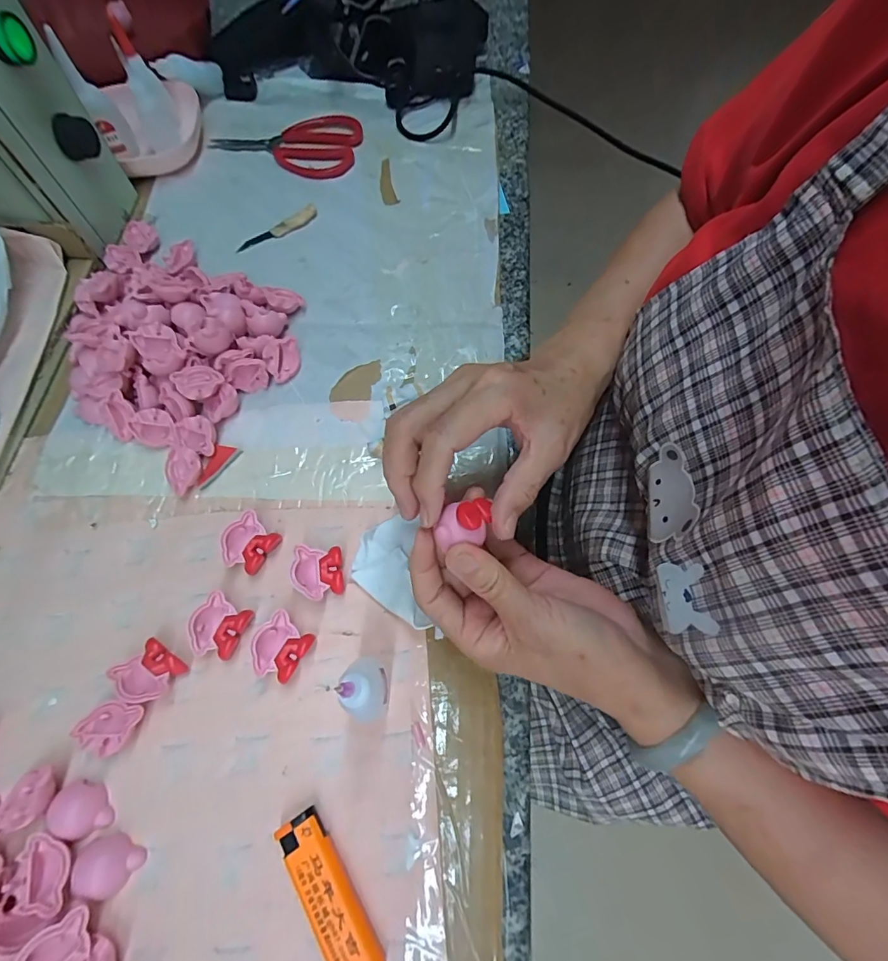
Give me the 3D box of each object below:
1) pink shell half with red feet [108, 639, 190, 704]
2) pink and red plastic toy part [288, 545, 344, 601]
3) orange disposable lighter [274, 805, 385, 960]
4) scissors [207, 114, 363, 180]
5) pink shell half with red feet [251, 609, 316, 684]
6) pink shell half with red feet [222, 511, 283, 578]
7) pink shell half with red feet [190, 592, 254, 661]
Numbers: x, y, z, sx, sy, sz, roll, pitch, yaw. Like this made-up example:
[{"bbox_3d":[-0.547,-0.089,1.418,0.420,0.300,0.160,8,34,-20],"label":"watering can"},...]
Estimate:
[{"bbox_3d":[-0.181,0.119,0.283,0.033,0.015,0.032,32,70,14],"label":"pink shell half with red feet"},{"bbox_3d":[-0.082,0.062,0.304,0.032,0.017,0.034,-1,66,0],"label":"pink and red plastic toy part"},{"bbox_3d":[-0.060,0.215,0.238,0.023,0.012,0.080,-32,70,-13],"label":"orange disposable lighter"},{"bbox_3d":[-0.164,-0.371,0.494,0.160,0.009,0.102,21,68,10],"label":"scissors"},{"bbox_3d":[-0.101,0.104,0.285,0.031,0.017,0.035,33,70,14],"label":"pink shell half with red feet"},{"bbox_3d":[-0.132,0.044,0.313,0.032,0.016,0.035,34,71,14],"label":"pink shell half with red feet"},{"bbox_3d":[-0.142,0.094,0.293,0.030,0.017,0.036,17,67,8],"label":"pink shell half with red feet"}]

